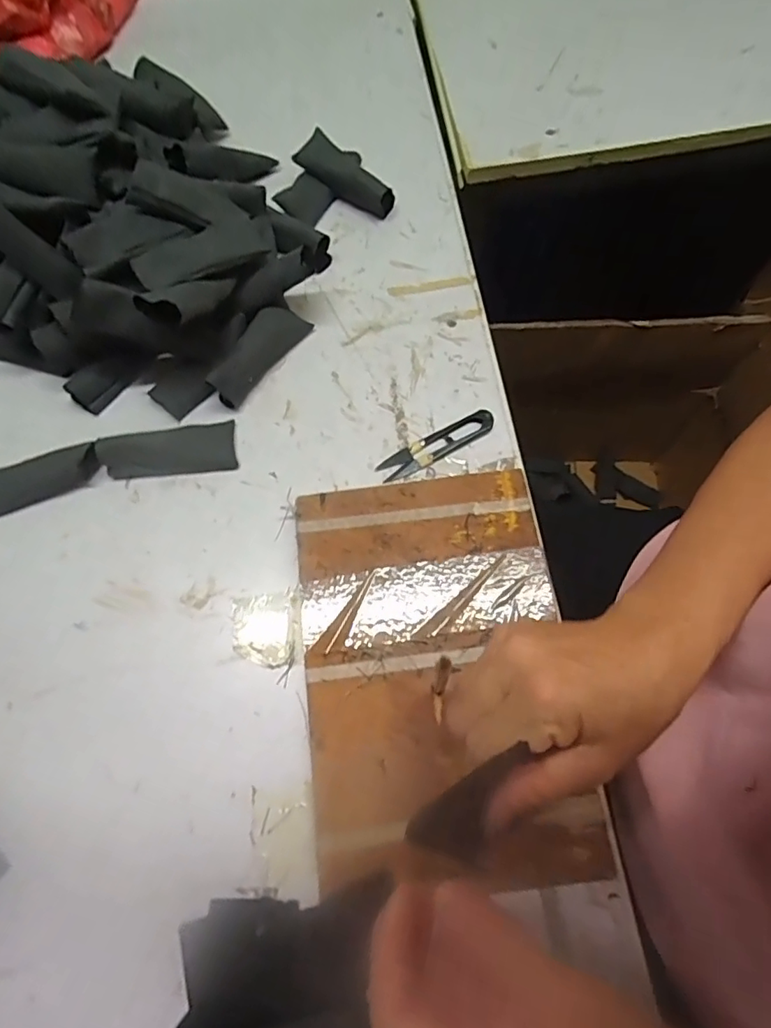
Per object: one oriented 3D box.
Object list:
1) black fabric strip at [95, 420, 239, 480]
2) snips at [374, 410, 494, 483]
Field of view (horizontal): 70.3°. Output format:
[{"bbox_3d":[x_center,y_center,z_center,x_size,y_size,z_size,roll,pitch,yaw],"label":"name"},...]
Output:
[{"bbox_3d":[-0.176,-0.051,0.445,0.102,0.014,0.041,-6,85,-12],"label":"black fabric strip"},{"bbox_3d":[0.042,-0.056,0.441,0.100,0.005,0.022,-27,70,-7],"label":"snips"}]

